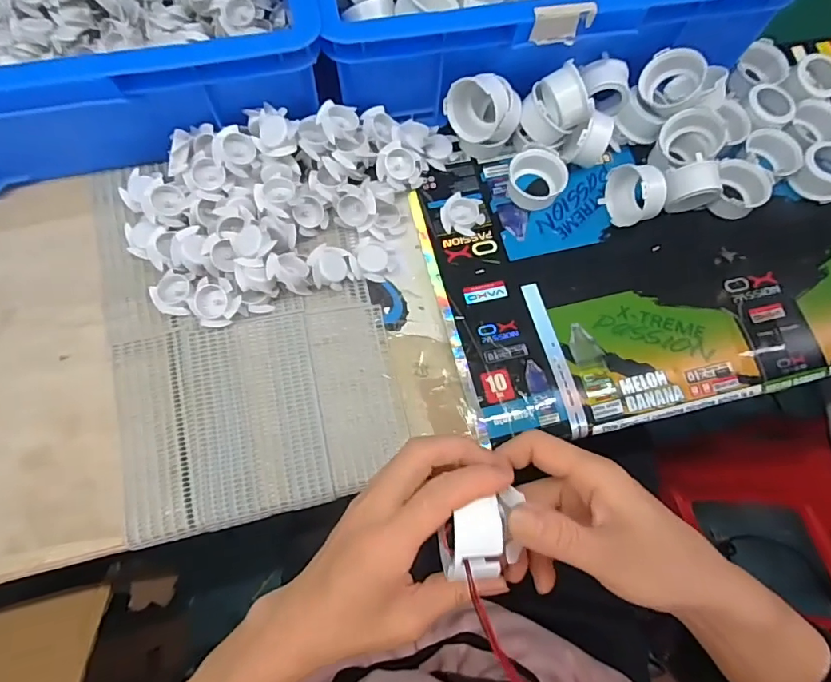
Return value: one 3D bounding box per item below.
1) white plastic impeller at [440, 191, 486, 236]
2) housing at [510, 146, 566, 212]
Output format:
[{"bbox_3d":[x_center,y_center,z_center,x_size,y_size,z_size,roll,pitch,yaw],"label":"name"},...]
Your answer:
[{"bbox_3d":[0.044,-0.120,0.463,0.039,0.018,0.039,1,72,-2],"label":"white plastic impeller"},{"bbox_3d":[0.114,-0.152,0.471,0.052,0.033,0.047,27,73,7],"label":"housing"}]

